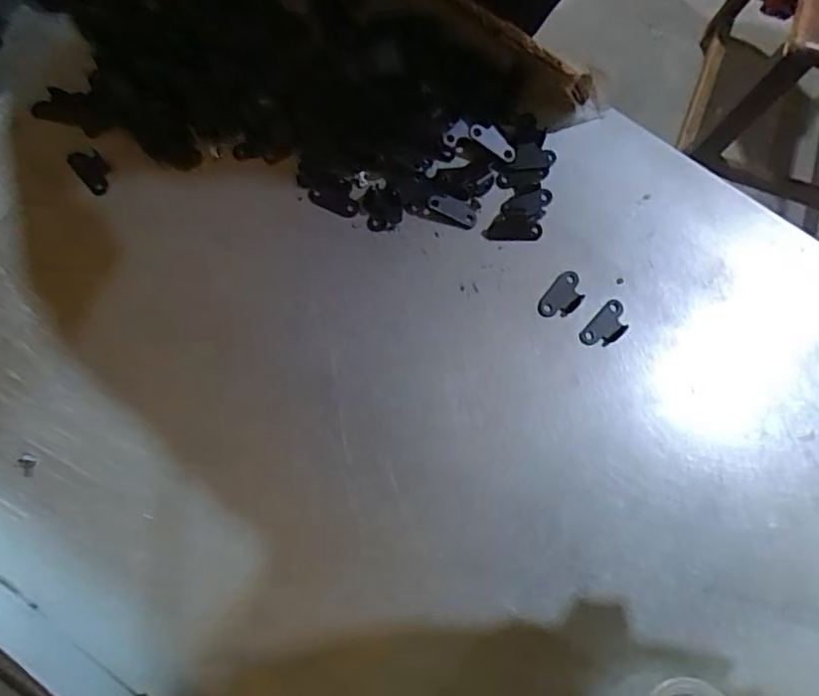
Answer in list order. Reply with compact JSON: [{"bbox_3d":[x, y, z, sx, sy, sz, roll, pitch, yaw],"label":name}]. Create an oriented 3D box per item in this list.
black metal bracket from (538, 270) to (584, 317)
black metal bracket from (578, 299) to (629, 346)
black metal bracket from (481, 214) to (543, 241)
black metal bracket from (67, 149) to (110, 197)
[{"bbox_3d":[0.083,-0.027,0.324,0.017,0.004,0.029,39,79,8],"label":"black metal bracket"},{"bbox_3d":[0.105,-0.012,0.321,0.017,0.004,0.029,43,80,9],"label":"black metal bracket"},{"bbox_3d":[0.056,-0.066,0.332,0.031,0.004,0.015,1,77,-1],"label":"black metal bracket"},{"bbox_3d":[-0.178,-0.100,0.339,0.016,0.004,0.030,-41,81,-9],"label":"black metal bracket"}]

